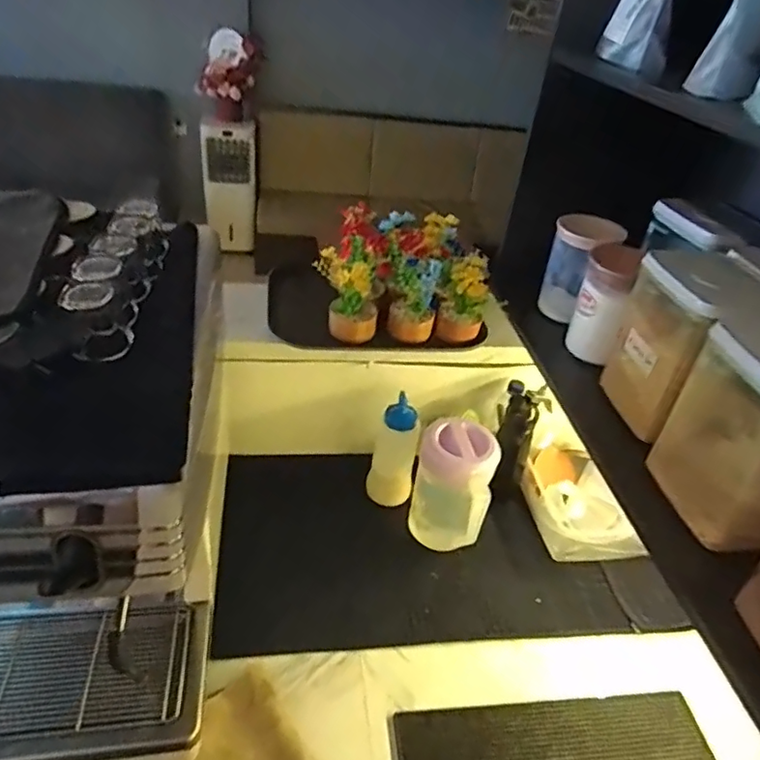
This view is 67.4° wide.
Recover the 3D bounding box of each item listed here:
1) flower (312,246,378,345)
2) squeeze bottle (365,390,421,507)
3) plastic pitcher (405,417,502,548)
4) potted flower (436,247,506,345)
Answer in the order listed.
[{"bbox_3d":[-0.054,-0.150,0.982,0.080,0.131,0.117,-14,42,-26],"label":"flower"},{"bbox_3d":[0.028,0.134,1.079,0.087,0.190,0.102,12,39,5],"label":"squeeze bottle"},{"bbox_3d":[0.123,0.195,1.002,0.133,0.227,0.132,15,39,9],"label":"plastic pitcher"},{"bbox_3d":[0.156,-0.144,1.006,0.102,0.154,0.081,14,37,8],"label":"potted flower"}]

